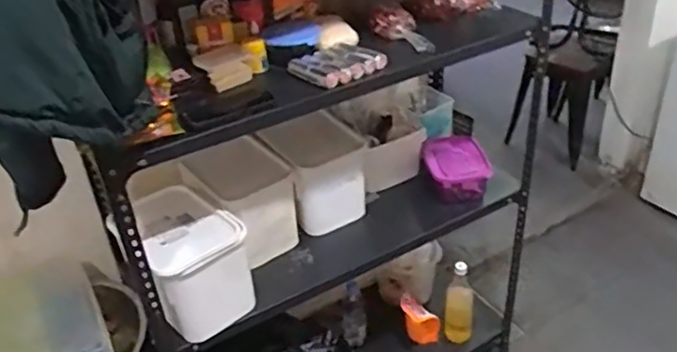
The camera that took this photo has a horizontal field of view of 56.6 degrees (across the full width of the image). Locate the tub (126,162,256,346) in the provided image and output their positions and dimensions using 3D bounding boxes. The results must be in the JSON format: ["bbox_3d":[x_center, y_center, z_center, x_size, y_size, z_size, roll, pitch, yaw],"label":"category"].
[{"bbox_3d":[-0.313,0.175,1.326,0.215,0.244,0.254,-19,36,-20],"label":"tub"}]

